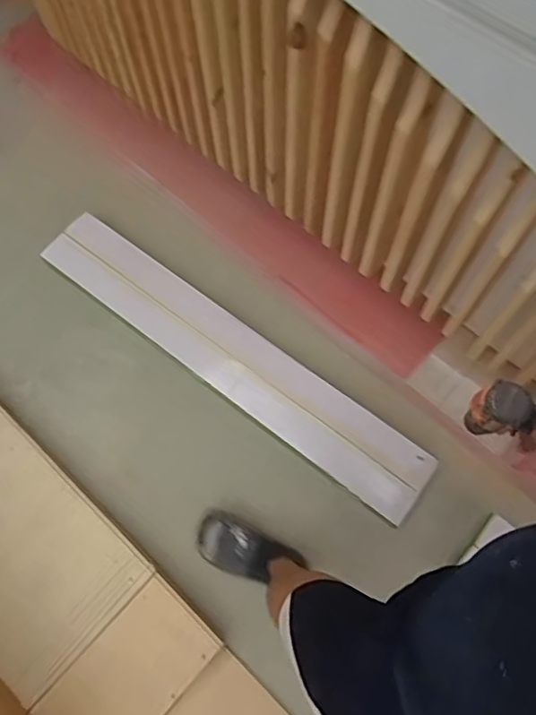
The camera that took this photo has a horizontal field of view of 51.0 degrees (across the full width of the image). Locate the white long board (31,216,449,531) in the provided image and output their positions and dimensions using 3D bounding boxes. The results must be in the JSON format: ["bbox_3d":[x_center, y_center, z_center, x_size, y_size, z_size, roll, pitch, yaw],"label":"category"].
[{"bbox_3d":[-0.106,-0.010,1.509,1.192,0.029,0.195,36,78,13],"label":"white long board"}]

